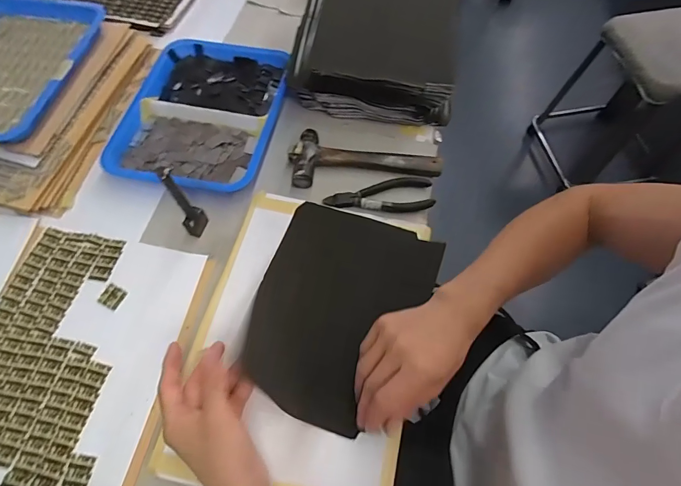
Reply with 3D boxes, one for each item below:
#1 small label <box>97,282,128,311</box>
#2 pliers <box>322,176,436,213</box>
[{"bbox_3d":[-0.283,0.066,0.488,0.031,0.004,0.028,24,66,12],"label":"small label"},{"bbox_3d":[0.053,-0.065,0.542,0.146,0.014,0.050,-5,63,-2],"label":"pliers"}]

